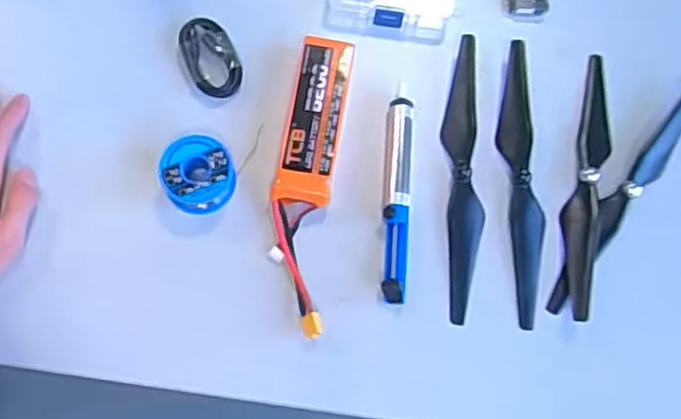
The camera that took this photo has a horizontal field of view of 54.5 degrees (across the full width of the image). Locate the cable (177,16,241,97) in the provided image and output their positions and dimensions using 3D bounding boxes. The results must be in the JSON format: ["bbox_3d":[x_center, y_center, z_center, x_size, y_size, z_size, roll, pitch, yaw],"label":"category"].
[{"bbox_3d":[-0.109,-0.127,0.551,0.042,0.009,0.073,-24,75,-10],"label":"cable"}]

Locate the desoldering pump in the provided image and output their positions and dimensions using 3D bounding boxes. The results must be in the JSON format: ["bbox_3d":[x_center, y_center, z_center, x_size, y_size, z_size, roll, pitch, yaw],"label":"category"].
[{"bbox_3d":[0.046,-0.015,0.522,0.020,0.015,0.175,5,72,-2],"label":"desoldering pump"}]

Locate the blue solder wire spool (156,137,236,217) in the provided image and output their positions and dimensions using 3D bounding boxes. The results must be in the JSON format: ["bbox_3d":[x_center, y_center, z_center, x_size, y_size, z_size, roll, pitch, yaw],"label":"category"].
[{"bbox_3d":[-0.109,-0.026,0.510,0.052,0.033,0.055,1,72,-3],"label":"blue solder wire spool"}]

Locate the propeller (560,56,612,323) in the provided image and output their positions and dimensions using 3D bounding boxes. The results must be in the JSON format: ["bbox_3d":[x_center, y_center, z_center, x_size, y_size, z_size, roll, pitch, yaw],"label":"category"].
[{"bbox_3d":[0.200,-0.023,0.531,0.030,0.017,0.224,14,72,1],"label":"propeller"}]

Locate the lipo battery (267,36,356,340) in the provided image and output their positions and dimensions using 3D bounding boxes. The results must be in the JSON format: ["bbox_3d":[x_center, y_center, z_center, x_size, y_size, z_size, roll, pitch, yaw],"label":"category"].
[{"bbox_3d":[-0.026,-0.025,0.515,0.046,0.023,0.234,7,72,-1],"label":"lipo battery"}]

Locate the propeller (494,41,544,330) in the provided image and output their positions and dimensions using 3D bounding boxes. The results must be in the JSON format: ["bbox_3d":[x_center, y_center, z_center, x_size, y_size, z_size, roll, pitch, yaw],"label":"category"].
[{"bbox_3d":[0.145,-0.024,0.527,0.028,0.014,0.229,-1,72,-3],"label":"propeller"}]

